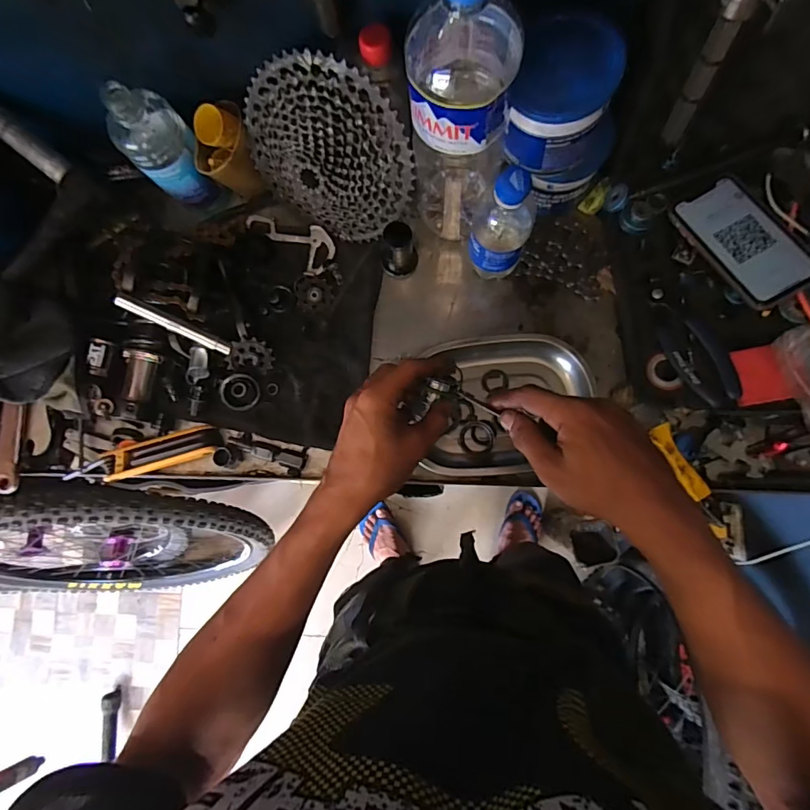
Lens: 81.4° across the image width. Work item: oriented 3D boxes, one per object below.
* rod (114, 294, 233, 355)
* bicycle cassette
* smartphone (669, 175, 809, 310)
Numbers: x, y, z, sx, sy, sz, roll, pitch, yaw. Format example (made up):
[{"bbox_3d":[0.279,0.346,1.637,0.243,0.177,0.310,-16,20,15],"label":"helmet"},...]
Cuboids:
[{"bbox_3d":[-0.260,-0.089,0.534,0.124,0.014,0.013,27,85,-22],"label":"rod"},{"bbox_3d":[-0.088,-0.259,0.501,0.192,0.178,0.048,31,55,-9],"label":"bicycle cassette"},{"bbox_3d":[0.356,-0.174,0.497,0.080,0.015,0.151,-29,70,5],"label":"smartphone"}]

